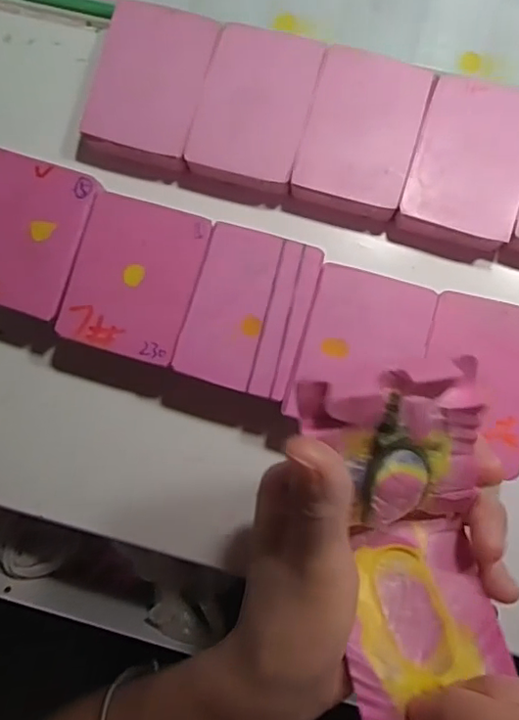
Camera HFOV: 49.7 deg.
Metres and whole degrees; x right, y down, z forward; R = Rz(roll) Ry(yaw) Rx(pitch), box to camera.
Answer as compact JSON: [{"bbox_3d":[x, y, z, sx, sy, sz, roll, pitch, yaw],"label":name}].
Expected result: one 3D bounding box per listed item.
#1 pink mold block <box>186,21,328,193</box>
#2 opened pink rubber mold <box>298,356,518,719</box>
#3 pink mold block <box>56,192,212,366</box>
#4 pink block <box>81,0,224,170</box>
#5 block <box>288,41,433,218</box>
[{"bbox_3d":[-0.001,-0.124,0.278,0.053,0.015,0.074,18,88,4],"label":"pink mold block"},{"bbox_3d":[0.049,0.056,0.184,0.053,0.041,0.121,-10,113,3],"label":"opened pink rubber mold"},{"bbox_3d":[-0.058,-0.037,0.274,0.057,0.031,0.070,17,88,4],"label":"pink mold block"},{"bbox_3d":[-0.054,-0.137,0.281,0.054,0.018,0.076,17,88,4],"label":"pink block"},{"bbox_3d":[0.049,-0.110,0.275,0.053,0.014,0.075,16,88,4],"label":"block"}]

